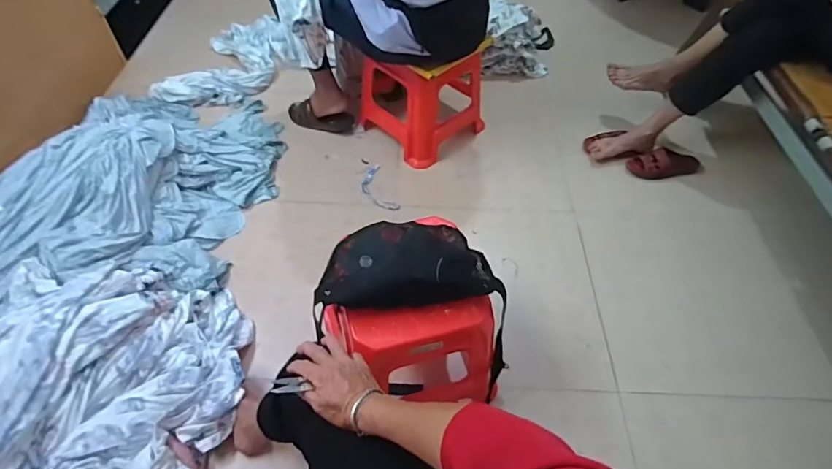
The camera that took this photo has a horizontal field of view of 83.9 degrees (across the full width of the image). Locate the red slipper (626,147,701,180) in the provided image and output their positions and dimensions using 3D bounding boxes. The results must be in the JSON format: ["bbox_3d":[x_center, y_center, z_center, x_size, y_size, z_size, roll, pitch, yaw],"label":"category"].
[{"bbox_3d":[0.771,-0.223,1.443,0.212,0.047,0.078,-8,53,-8],"label":"red slipper"}]

